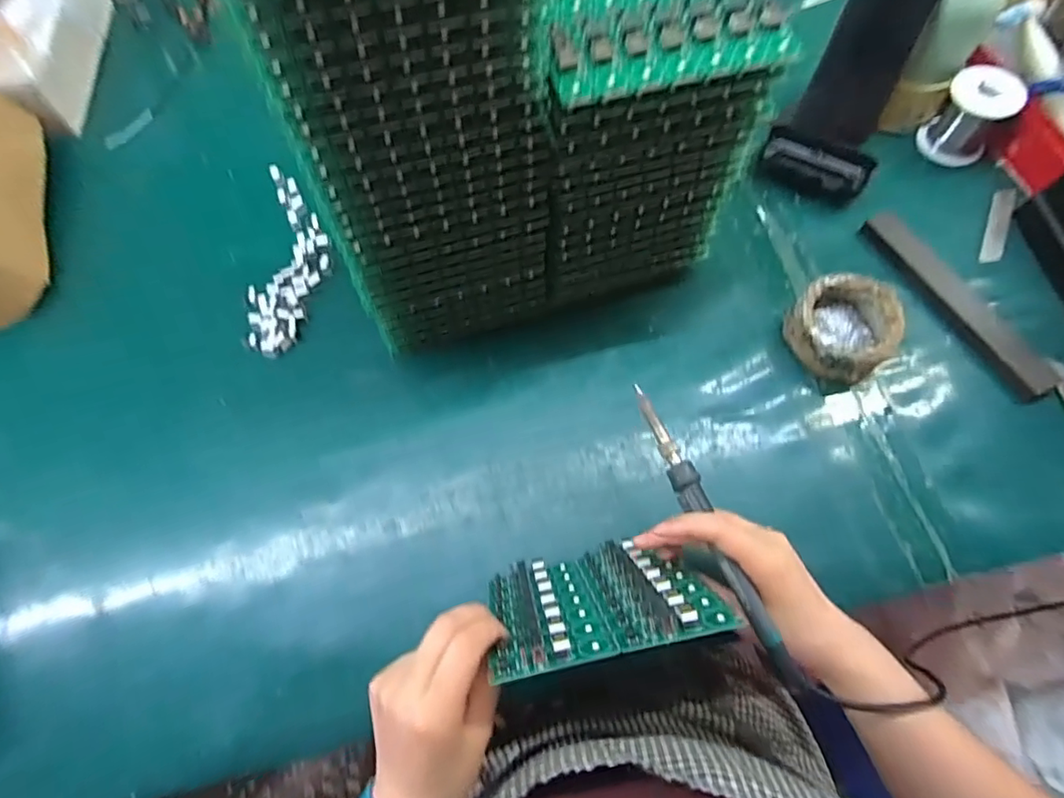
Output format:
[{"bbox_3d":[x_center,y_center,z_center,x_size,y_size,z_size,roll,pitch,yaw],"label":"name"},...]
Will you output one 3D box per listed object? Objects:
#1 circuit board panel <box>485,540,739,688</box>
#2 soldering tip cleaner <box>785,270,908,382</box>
[{"bbox_3d":[0.039,0.122,0.360,0.129,0.138,0.013,-12,95,-4],"label":"circuit board panel"},{"bbox_3d":[0.271,-0.063,0.497,0.083,0.043,0.087,0,65,1],"label":"soldering tip cleaner"}]

